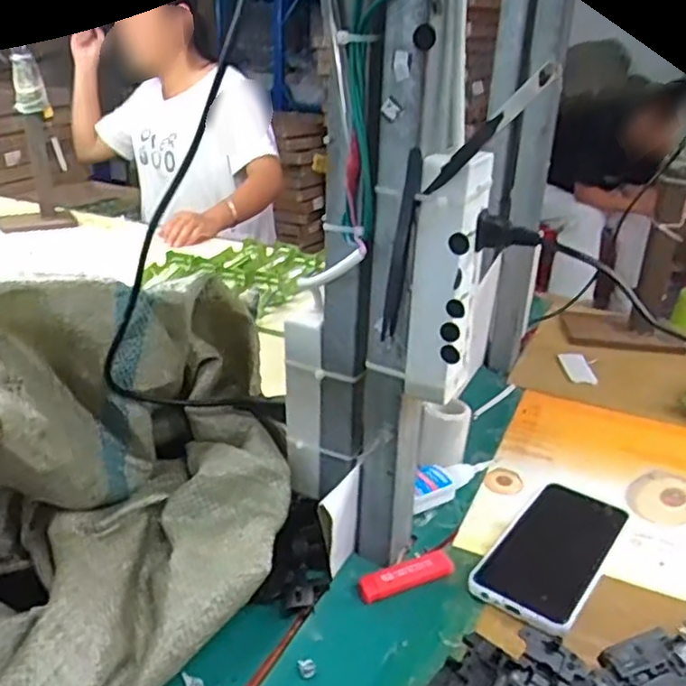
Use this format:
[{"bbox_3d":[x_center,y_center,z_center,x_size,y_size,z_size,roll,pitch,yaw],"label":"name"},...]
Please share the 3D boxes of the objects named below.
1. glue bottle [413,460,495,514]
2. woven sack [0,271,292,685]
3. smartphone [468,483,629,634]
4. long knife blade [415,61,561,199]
[{"bbox_3d":[0.100,0.123,0.638,0.111,0.027,0.029,-19,33,-38],"label":"glue bottle"},{"bbox_3d":[-0.193,0.083,0.456,0.297,0.205,0.326,-2,25,-10],"label":"woven sack"},{"bbox_3d":[0.173,0.168,0.568,0.077,0.015,0.172,19,29,30],"label":"smartphone"},{"bbox_3d":[0.079,-0.115,0.388,0.011,0.104,0.008,53,39,5],"label":"long knife blade"}]

